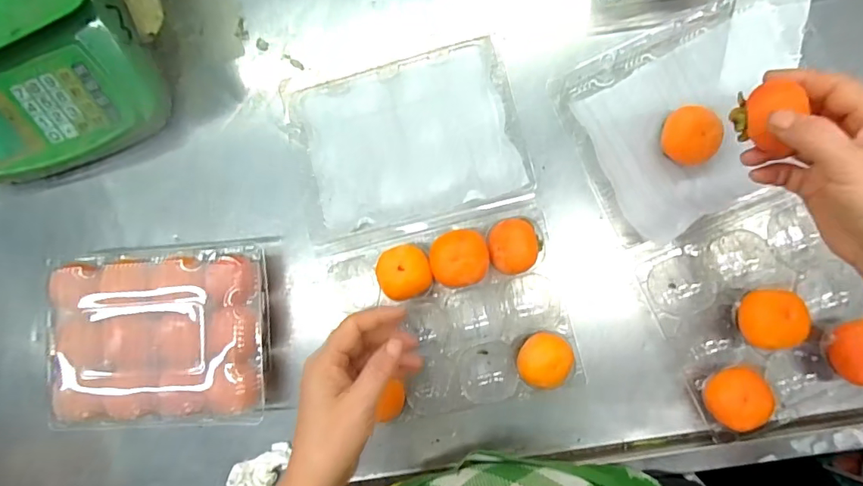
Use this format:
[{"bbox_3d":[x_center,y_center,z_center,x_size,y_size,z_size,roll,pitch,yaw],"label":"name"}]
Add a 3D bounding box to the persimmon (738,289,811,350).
[{"bbox_3d":[0.289,0.064,0.408,0.043,0.042,0.049,-3,89,7],"label":"persimmon"}]

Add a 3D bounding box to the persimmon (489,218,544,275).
[{"bbox_3d":[0.078,0.003,0.437,0.047,0.041,0.049,0,89,7],"label":"persimmon"}]

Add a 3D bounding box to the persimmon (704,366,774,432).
[{"bbox_3d":[0.262,0.132,0.410,0.045,0.043,0.050,35,94,7],"label":"persimmon"}]

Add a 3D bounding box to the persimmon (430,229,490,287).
[{"bbox_3d":[0.027,0.014,0.442,0.052,0.041,0.050,0,90,8],"label":"persimmon"}]

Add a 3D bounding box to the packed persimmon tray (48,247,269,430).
[{"bbox_3d":[-0.271,0.094,0.470,0.215,0.070,0.174,-3,89,7],"label":"packed persimmon tray"}]

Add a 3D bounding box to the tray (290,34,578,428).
[{"bbox_3d":[-0.012,-0.007,0.450,0.237,0.043,0.346,-14,87,7],"label":"tray"}]

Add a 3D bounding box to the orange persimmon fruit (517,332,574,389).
[{"bbox_3d":[0.104,0.105,0.432,0.047,0.037,0.046,0,89,7],"label":"orange persimmon fruit"}]

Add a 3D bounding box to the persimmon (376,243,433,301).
[{"bbox_3d":[-0.024,0.027,0.451,0.048,0.041,0.048,0,89,7],"label":"persimmon"}]

